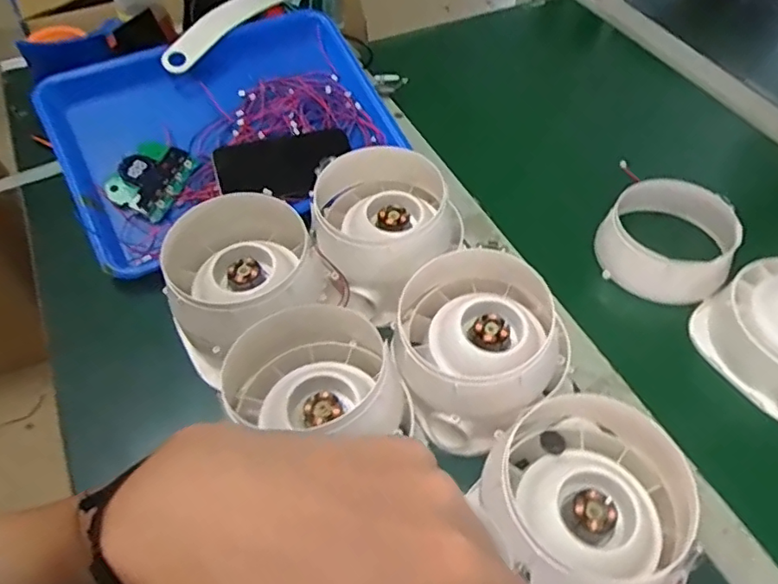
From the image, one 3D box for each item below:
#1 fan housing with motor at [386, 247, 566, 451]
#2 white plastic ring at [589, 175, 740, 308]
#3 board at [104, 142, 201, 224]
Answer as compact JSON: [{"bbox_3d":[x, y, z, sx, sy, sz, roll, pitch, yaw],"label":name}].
[{"bbox_3d":[0.069,0.039,0.457,0.131,0.090,0.124,1,53,-1],"label":"fan housing with motor"},{"bbox_3d":[0.269,-0.051,0.559,0.117,0.065,0.096,25,56,17],"label":"white plastic ring"},{"bbox_3d":[-0.242,-0.117,0.588,0.064,0.014,0.081,29,71,-5],"label":"board"}]

